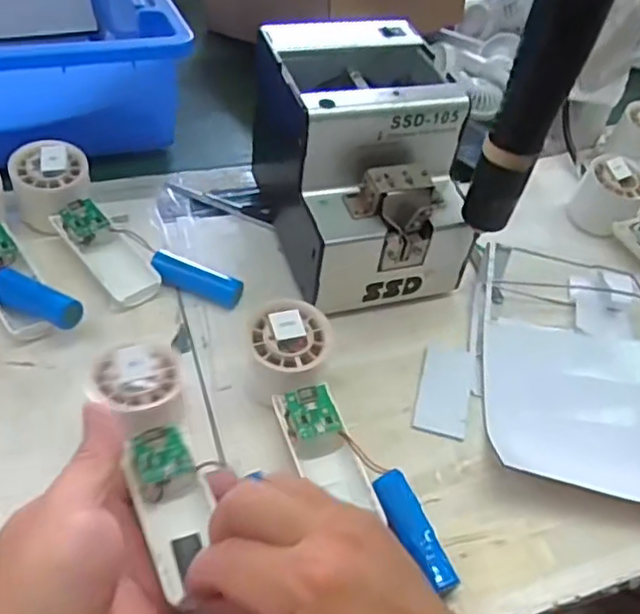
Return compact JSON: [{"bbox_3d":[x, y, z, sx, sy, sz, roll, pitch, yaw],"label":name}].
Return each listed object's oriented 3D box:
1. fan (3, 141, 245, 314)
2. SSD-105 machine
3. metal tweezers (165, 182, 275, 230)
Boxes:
[{"bbox_3d":[-0.160,-0.049,0.509,0.208,0.055,0.075,35,51,7],"label":"fan"},{"bbox_3d":[0.030,-0.114,0.517,0.124,0.146,0.186,-10,49,-17],"label":"SSD-105 machine"},{"bbox_3d":[-0.089,-0.094,0.584,0.117,0.006,0.013,26,49,17],"label":"metal tweezers"}]

